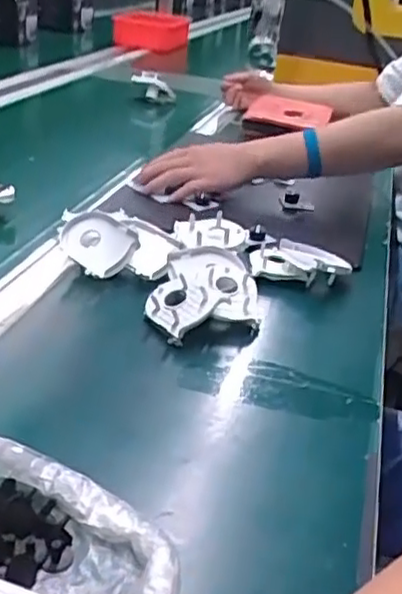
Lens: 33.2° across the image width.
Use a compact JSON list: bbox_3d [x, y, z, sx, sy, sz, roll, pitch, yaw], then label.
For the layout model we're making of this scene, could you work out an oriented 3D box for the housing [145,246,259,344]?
[{"bbox_3d":[0.004,-0.001,0.693,0.110,0.045,0.144,7,28,2],"label":"housing"}]

